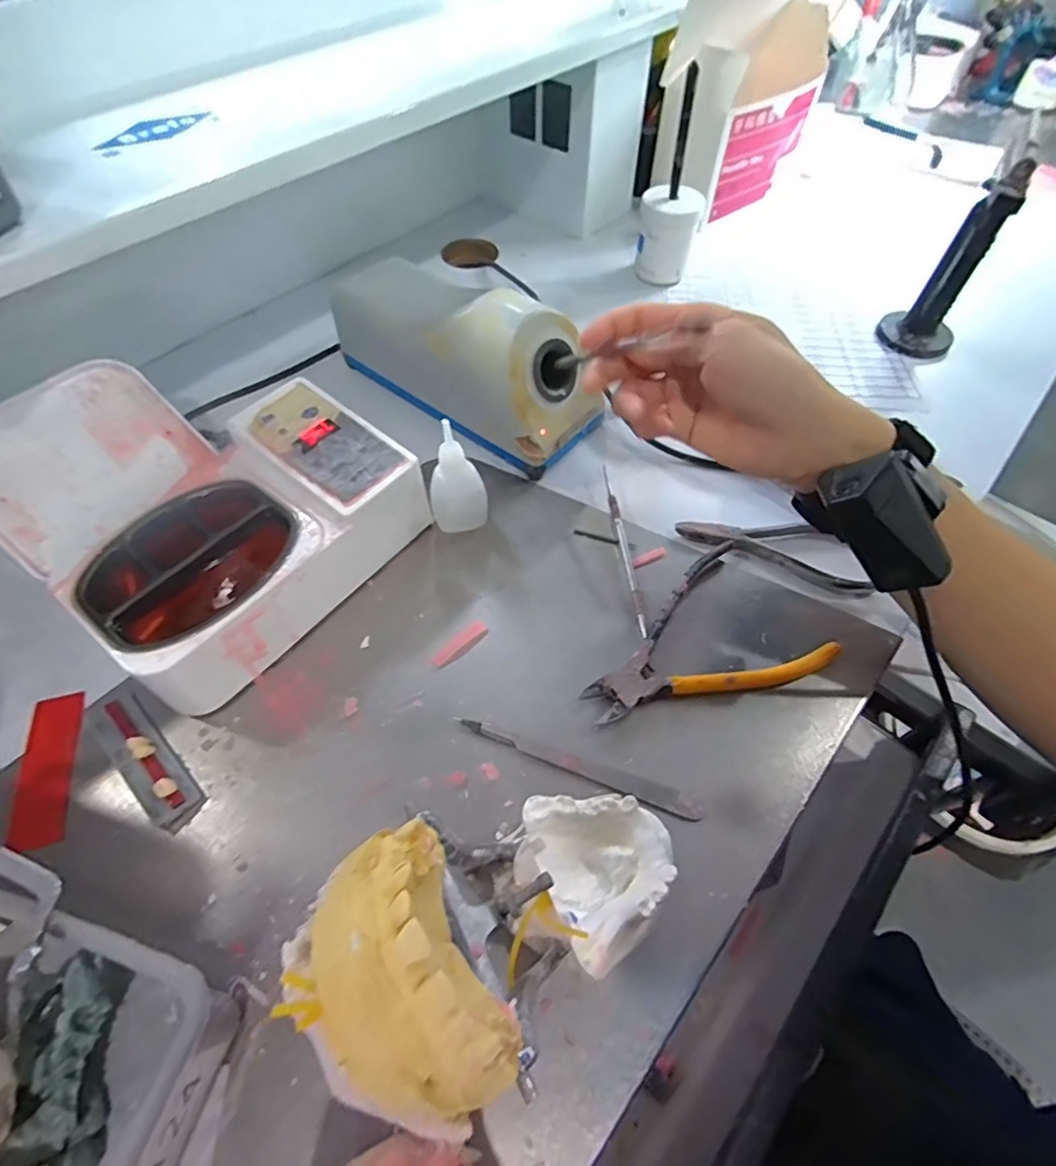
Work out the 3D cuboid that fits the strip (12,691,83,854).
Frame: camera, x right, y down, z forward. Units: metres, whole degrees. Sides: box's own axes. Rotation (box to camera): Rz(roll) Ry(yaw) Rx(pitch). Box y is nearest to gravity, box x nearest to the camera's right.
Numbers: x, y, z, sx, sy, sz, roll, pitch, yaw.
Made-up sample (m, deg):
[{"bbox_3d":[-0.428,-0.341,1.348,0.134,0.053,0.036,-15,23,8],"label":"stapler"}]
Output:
[{"bbox_3d":[-0.250,0.096,0.299,0.025,0.004,0.083,-15,52,-12],"label":"strip"}]

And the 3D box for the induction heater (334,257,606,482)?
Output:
[{"bbox_3d":[-0.052,-0.174,0.424,0.216,0.091,0.075,34,62,20],"label":"induction heater"}]

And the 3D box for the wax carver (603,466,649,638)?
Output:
[{"bbox_3d":[0.063,-0.026,0.380,0.007,0.007,0.136,-5,56,-4],"label":"wax carver"}]

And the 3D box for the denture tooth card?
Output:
[{"bbox_3d":[-0.200,0.090,0.300,0.086,0.010,0.024,38,63,22],"label":"denture tooth card"}]

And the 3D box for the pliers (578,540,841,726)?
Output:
[{"bbox_3d":[0.097,0.039,0.332,0.141,0.013,0.092,-28,60,-18],"label":"pliers"}]

